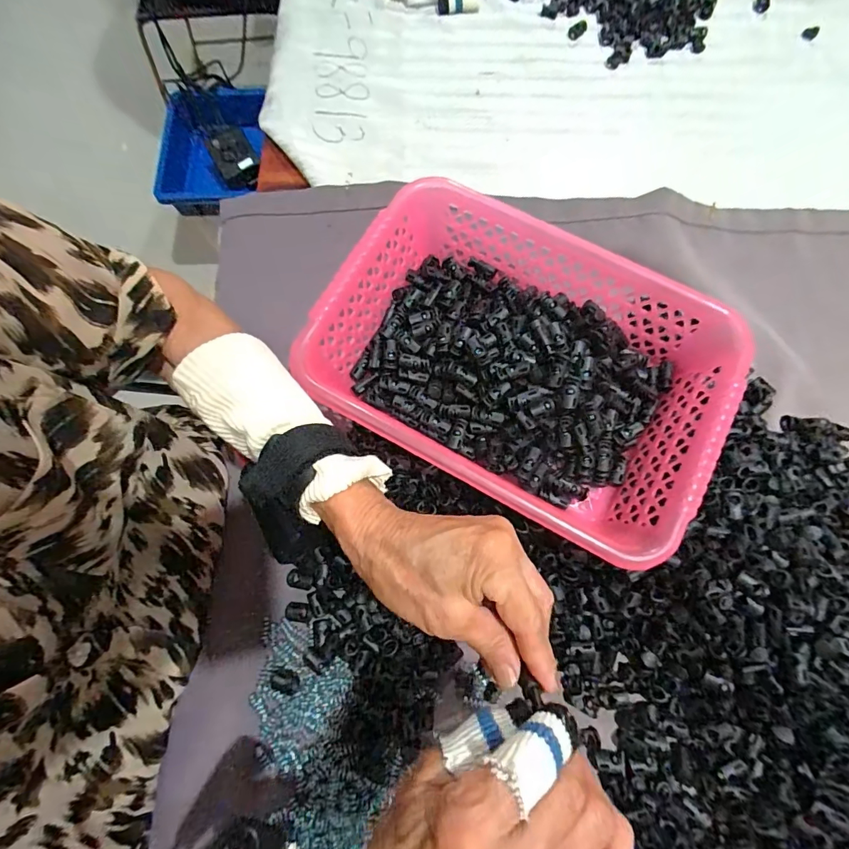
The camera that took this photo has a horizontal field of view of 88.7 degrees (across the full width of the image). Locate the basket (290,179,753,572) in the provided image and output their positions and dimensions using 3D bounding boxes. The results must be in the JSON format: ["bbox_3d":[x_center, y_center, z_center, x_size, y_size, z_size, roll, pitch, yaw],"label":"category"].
[{"bbox_3d":[0.074,-0.048,0.363,0.303,0.080,0.215,29,79,6],"label":"basket"}]

